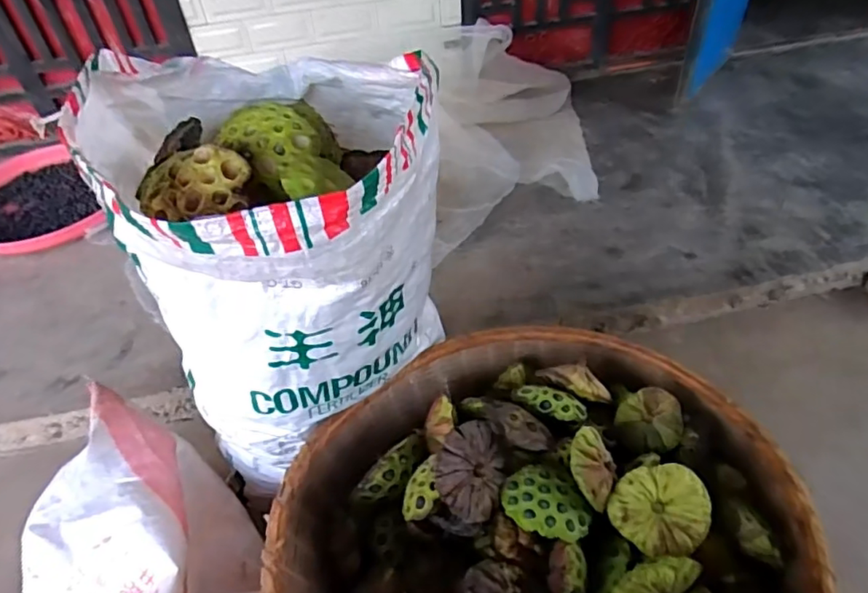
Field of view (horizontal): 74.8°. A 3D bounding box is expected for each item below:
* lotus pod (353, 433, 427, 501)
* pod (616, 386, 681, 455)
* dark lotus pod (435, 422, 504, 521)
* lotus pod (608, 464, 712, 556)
[{"bbox_3d":[-0.054,0.233,0.764,0.115,0.058,0.048,-36,52,-29],"label":"lotus pod"},{"bbox_3d":[0.287,0.165,0.760,0.077,0.042,0.078,-3,44,3],"label":"pod"},{"bbox_3d":[0.040,0.211,0.698,0.046,0.097,0.108,-20,33,53],"label":"dark lotus pod"},{"bbox_3d":[0.263,0.248,0.662,0.106,0.045,0.093,-23,73,17],"label":"lotus pod"}]

